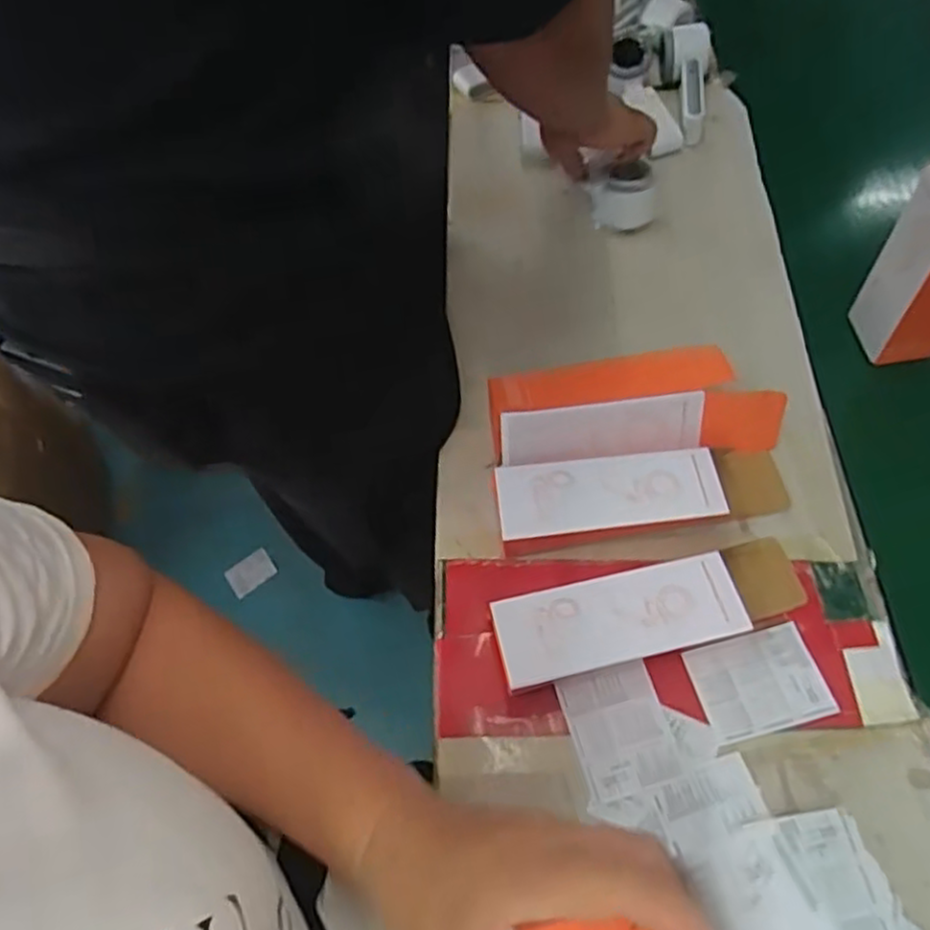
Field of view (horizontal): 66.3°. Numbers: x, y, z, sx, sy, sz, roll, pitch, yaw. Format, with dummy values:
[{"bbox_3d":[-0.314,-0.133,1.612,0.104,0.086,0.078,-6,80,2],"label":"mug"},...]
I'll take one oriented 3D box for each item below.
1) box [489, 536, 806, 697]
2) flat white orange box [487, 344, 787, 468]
[{"bbox_3d":[0.141,0.110,0.528,0.236,0.052,0.067,-16,60,-3],"label":"box"},{"bbox_3d":[0.144,-0.043,0.615,0.240,0.069,0.076,-6,60,3],"label":"flat white orange box"}]

